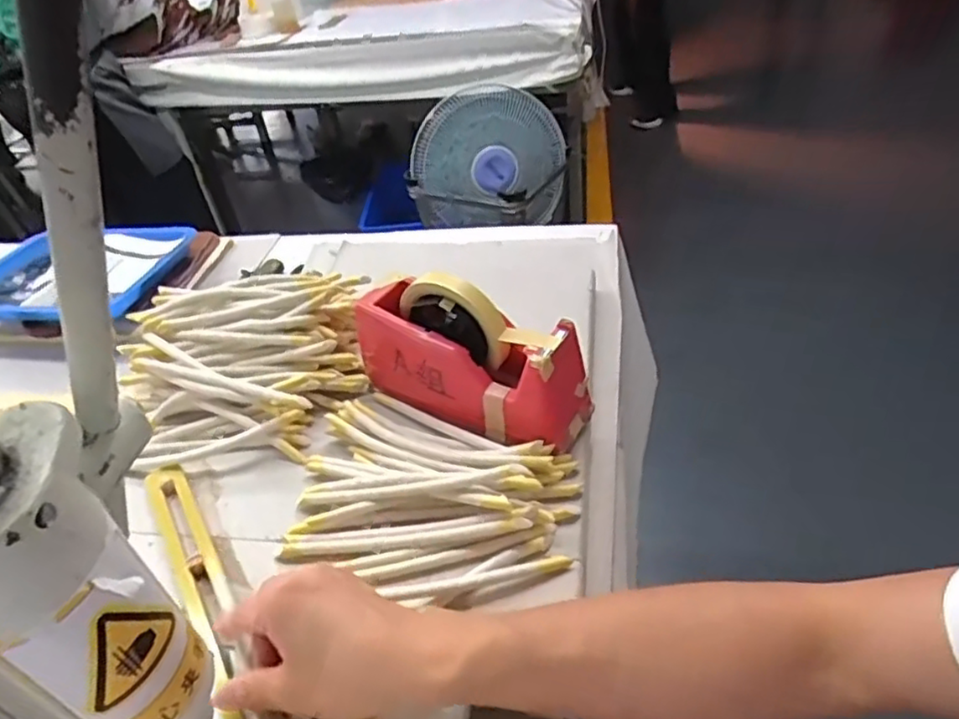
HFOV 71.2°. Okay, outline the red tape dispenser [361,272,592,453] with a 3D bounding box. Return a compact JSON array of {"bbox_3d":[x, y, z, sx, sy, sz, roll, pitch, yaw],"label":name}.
[{"bbox_3d":[-0.014,-0.008,0.562,0.205,0.110,0.066,17,47,26],"label":"red tape dispenser"}]

